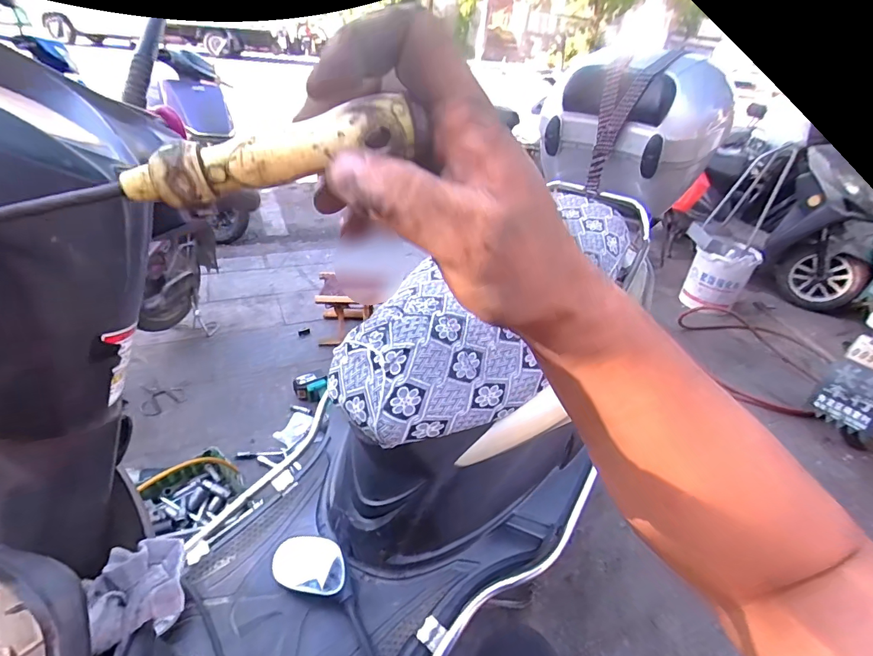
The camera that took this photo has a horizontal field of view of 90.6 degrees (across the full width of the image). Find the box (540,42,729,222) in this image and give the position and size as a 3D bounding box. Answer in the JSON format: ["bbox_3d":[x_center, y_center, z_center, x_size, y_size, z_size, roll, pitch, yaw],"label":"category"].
[{"bbox_3d":[0.434,-0.439,0.966,0.222,0.255,0.310,-25,46,-38],"label":"box"}]

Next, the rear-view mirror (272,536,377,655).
[{"bbox_3d":[-0.160,0.442,0.679,0.093,0.037,0.285,-22,44,-36],"label":"rear-view mirror"}]

